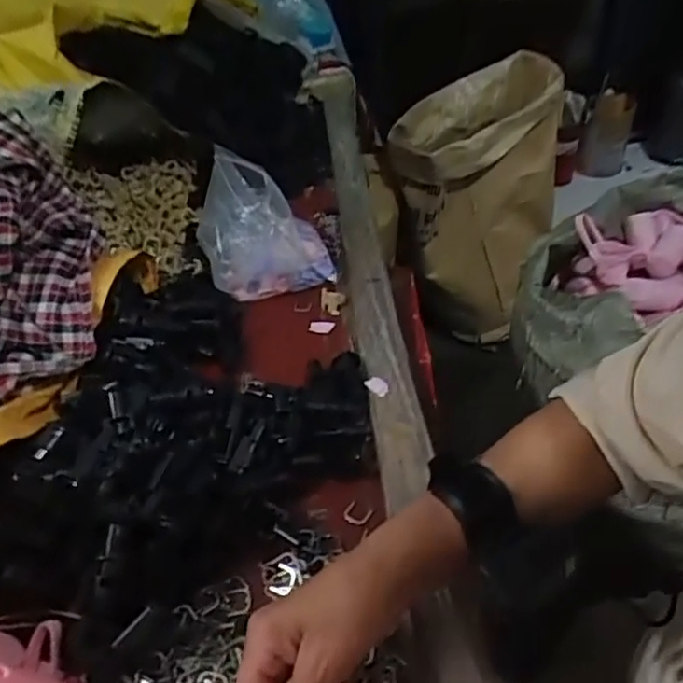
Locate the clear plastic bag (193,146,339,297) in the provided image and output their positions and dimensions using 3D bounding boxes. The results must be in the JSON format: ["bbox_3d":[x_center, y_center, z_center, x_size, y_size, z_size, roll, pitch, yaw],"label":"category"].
[{"bbox_3d":[-0.089,-0.122,0.677,0.149,0.119,0.079,-1,41,7],"label":"clear plastic bag"}]

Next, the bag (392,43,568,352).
[{"bbox_3d":[0.299,-0.273,1.417,0.309,0.564,0.351,6,42,15],"label":"bag"}]

